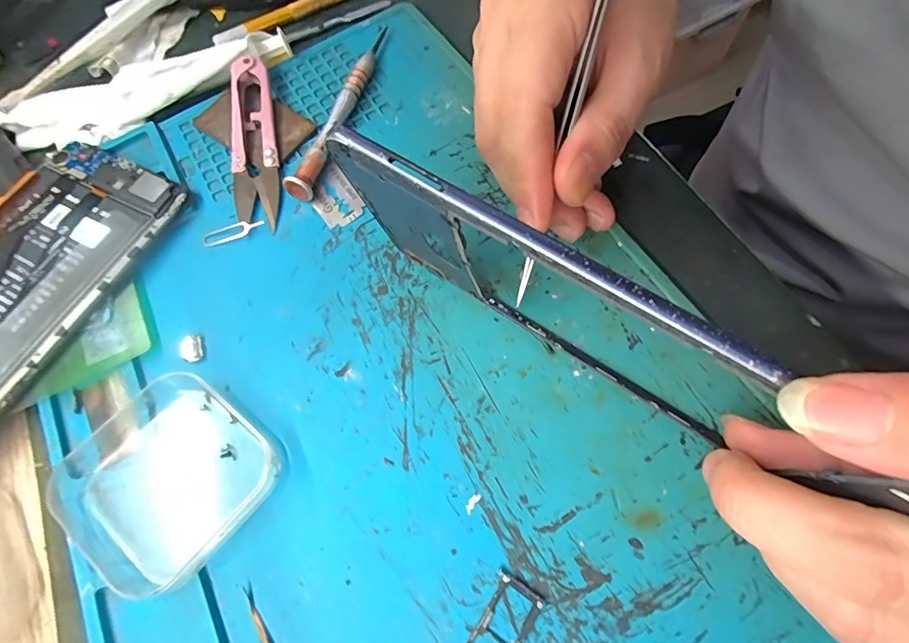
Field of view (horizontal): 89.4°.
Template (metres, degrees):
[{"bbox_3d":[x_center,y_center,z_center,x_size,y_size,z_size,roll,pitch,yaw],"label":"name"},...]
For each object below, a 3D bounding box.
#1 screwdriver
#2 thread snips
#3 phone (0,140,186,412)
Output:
[{"bbox_3d":[-0.059,-0.113,0.236,0.015,0.011,0.116,14,69,11],"label":"screwdriver"},{"bbox_3d":[-0.101,-0.092,0.229,0.022,0.016,0.096,-10,67,1],"label":"thread snips"},{"bbox_3d":[-0.199,-0.009,0.200,0.078,0.014,0.168,24,72,15],"label":"phone"}]

